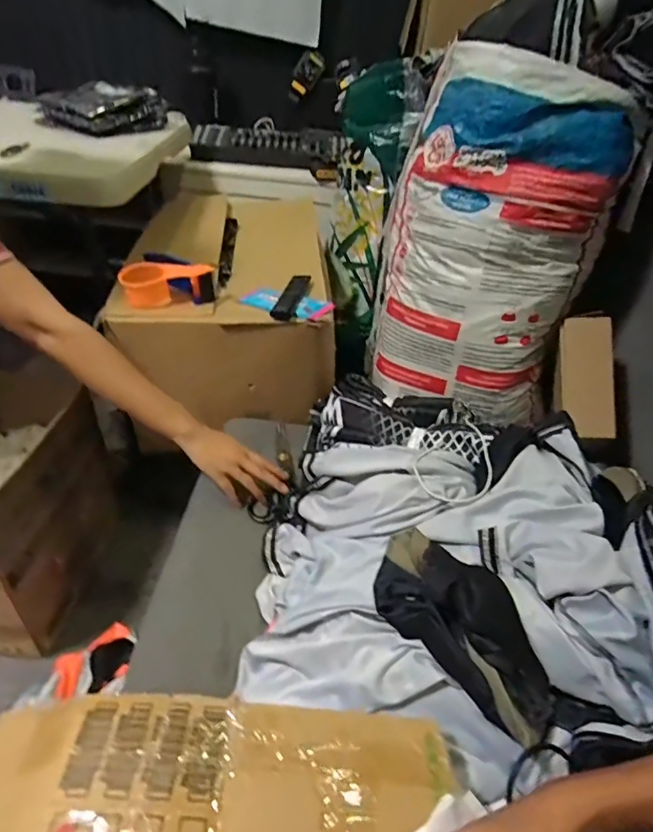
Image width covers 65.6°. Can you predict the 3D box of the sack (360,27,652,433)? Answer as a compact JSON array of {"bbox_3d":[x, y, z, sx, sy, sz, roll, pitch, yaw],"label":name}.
[{"bbox_3d":[0.259,-0.266,0.824,0.330,0.486,0.192,19,40,14],"label":"sack"}]

